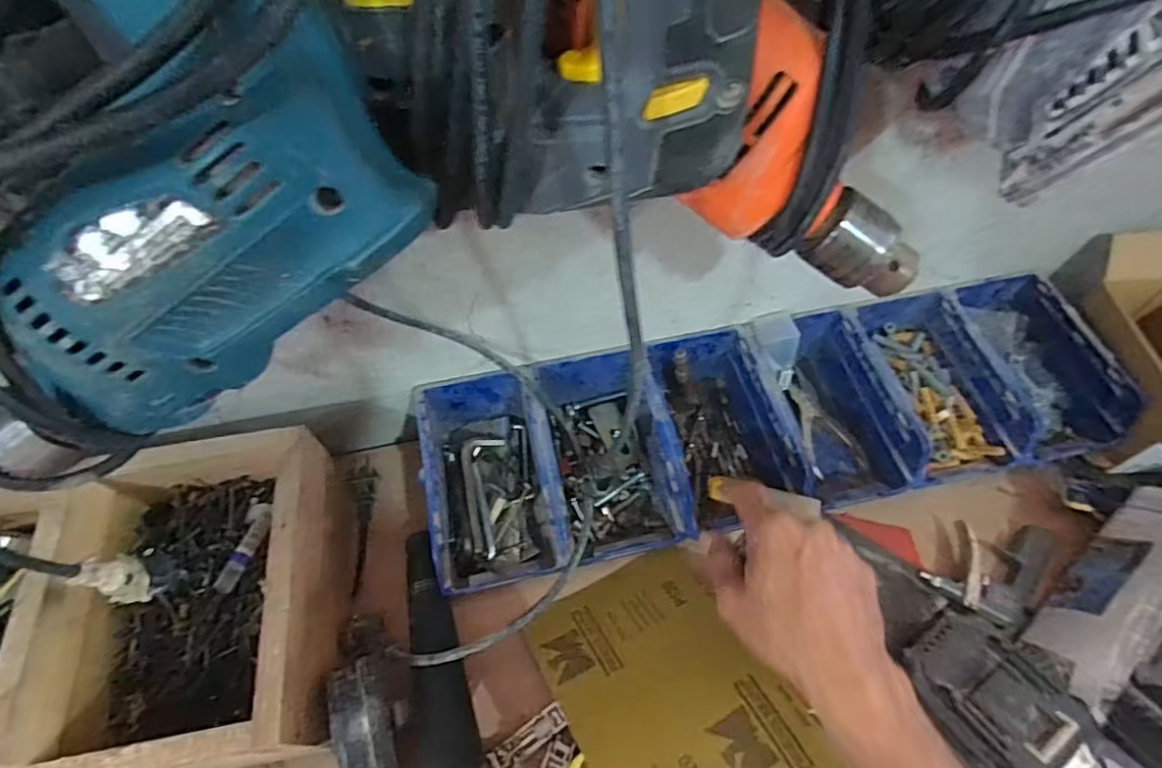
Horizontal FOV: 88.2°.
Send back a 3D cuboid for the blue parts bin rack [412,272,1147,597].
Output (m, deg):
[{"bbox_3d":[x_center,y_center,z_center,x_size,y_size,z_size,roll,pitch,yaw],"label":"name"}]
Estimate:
[{"bbox_3d":[0.166,0.035,0.532,0.585,0.081,0.167,-11,58,-4],"label":"blue parts bin rack"}]

